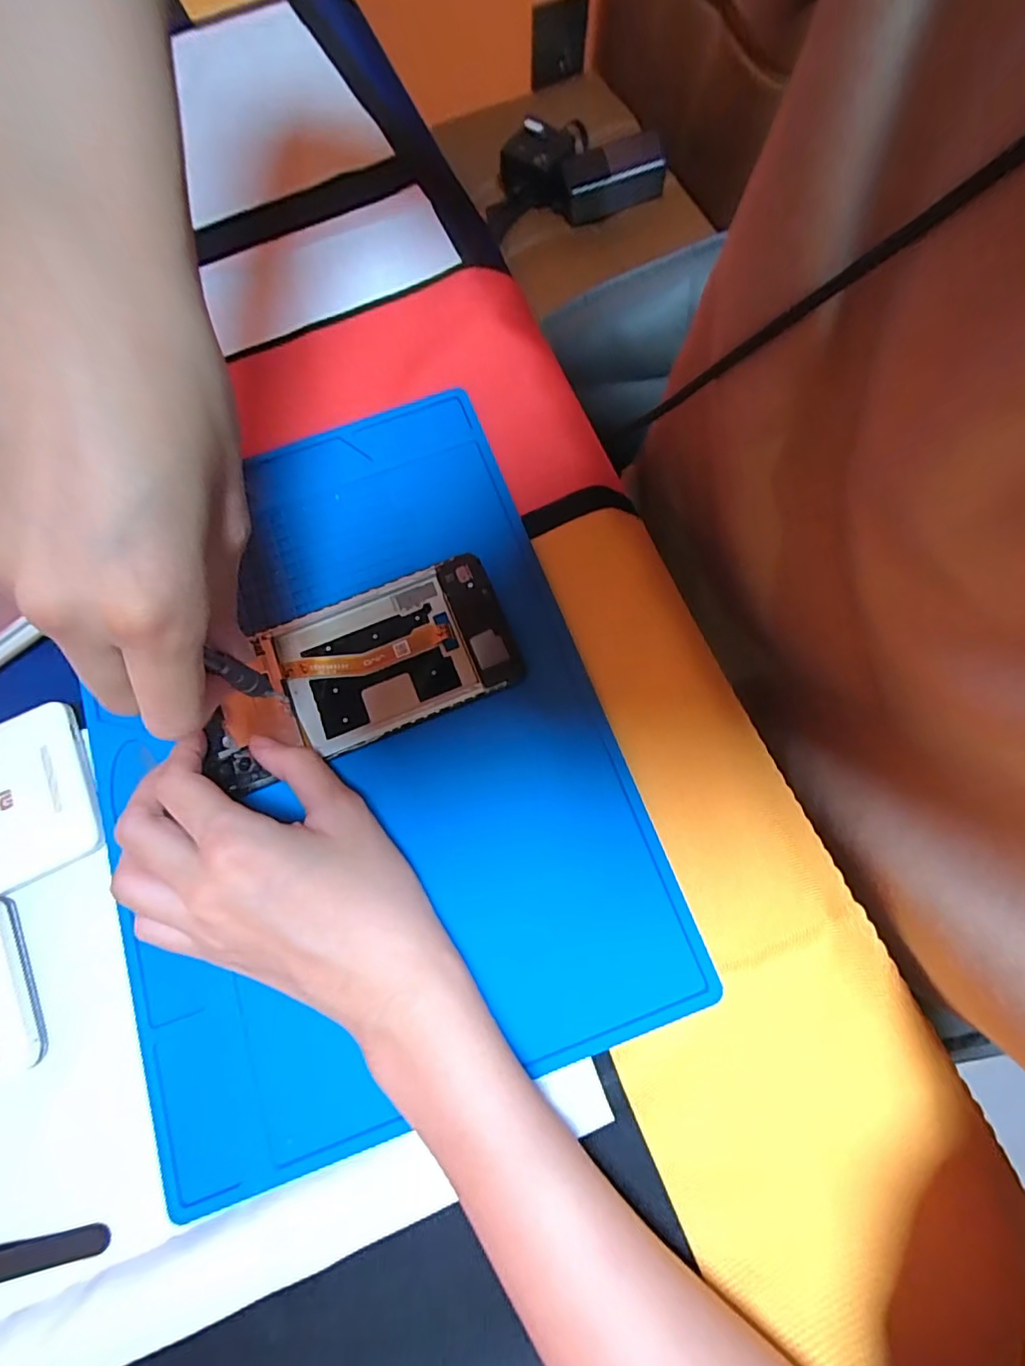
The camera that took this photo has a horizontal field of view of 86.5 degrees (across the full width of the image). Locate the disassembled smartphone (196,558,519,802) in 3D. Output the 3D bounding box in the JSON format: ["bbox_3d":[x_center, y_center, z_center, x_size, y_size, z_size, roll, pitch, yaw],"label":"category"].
[{"bbox_3d":[-0.072,-0.008,0.255,0.143,0.008,0.070,-22,76,-4],"label":"disassembled smartphone"}]

